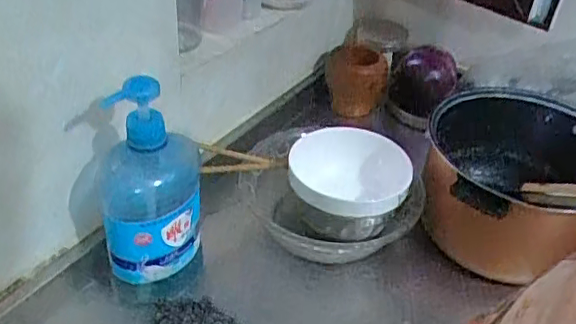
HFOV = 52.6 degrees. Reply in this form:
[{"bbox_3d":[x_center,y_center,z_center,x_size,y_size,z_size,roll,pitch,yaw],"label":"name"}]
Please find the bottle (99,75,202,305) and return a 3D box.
[{"bbox_3d":[-0.136,0.033,0.585,0.095,0.243,0.093,0,39,-8],"label":"bottle"}]

